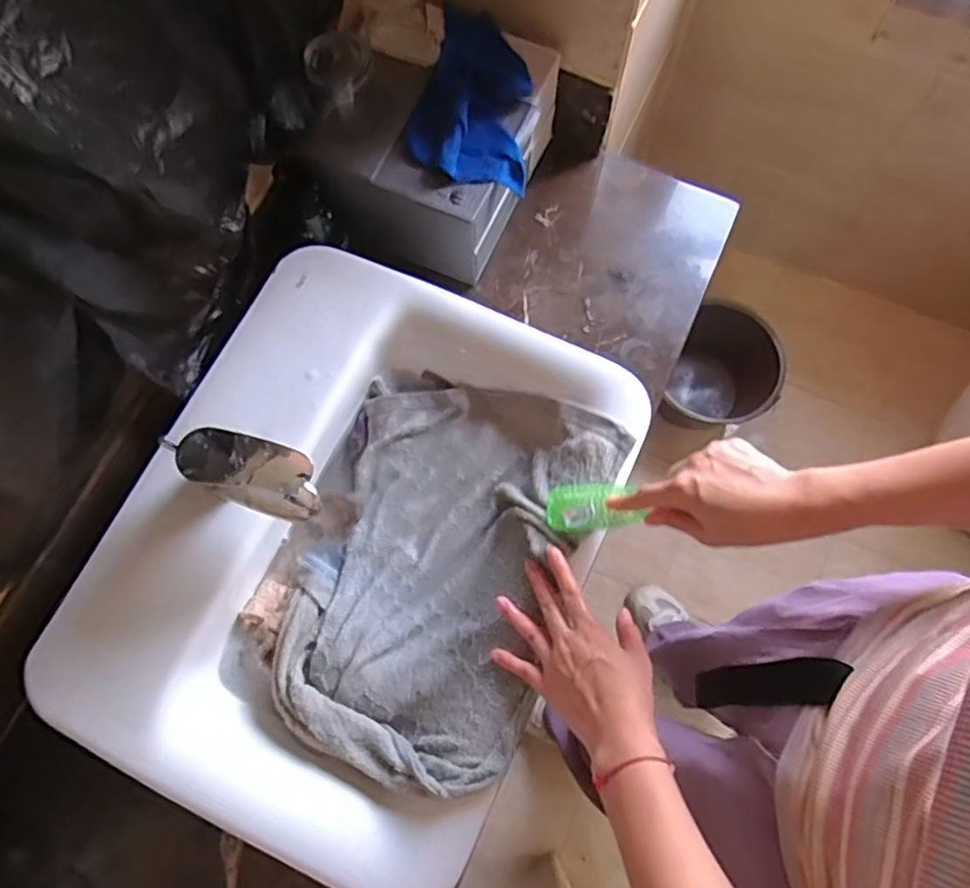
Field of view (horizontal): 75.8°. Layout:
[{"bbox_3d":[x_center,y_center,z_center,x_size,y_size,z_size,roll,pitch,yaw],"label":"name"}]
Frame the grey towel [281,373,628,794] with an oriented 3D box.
[{"bbox_3d":[-0.056,0.108,0.626,0.270,0.078,0.394,23,76,7],"label":"grey towel"}]

